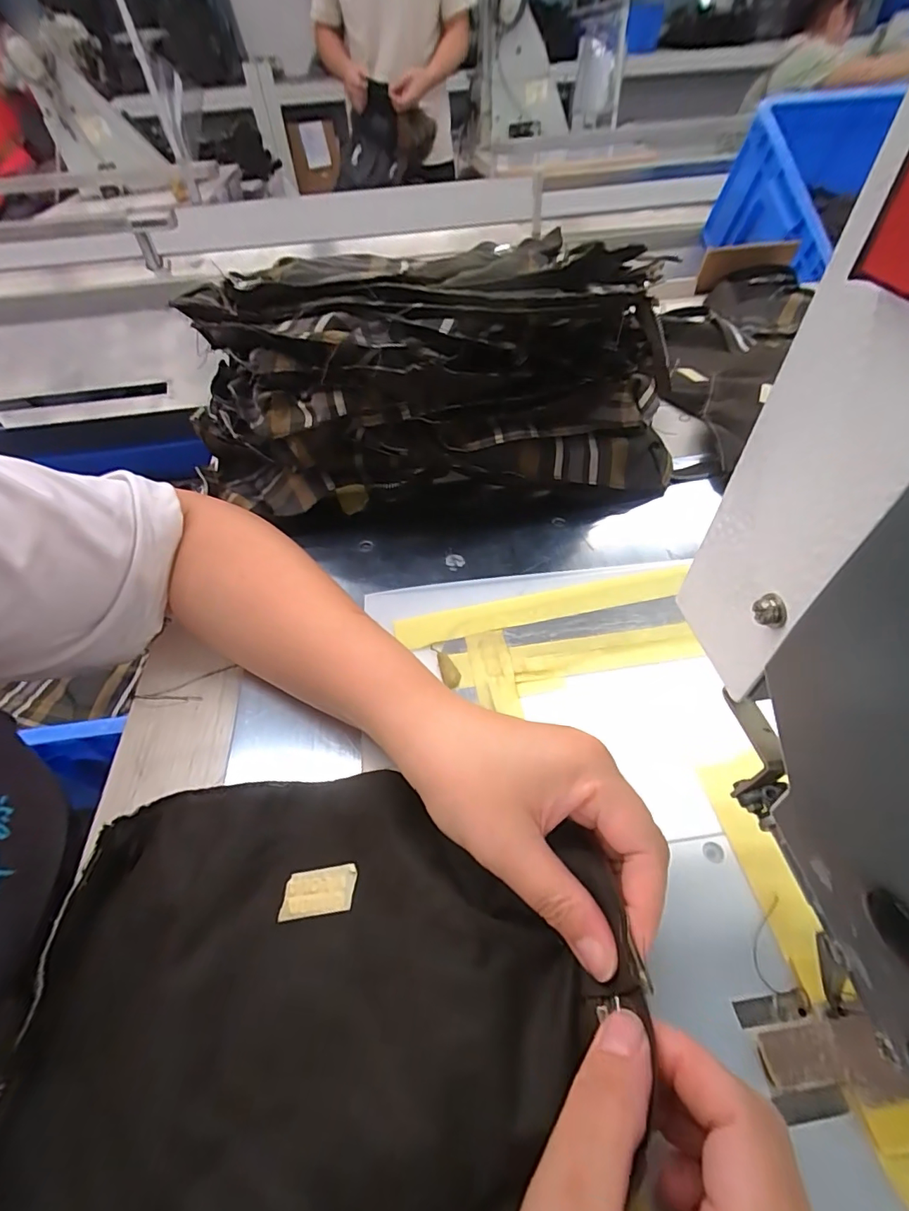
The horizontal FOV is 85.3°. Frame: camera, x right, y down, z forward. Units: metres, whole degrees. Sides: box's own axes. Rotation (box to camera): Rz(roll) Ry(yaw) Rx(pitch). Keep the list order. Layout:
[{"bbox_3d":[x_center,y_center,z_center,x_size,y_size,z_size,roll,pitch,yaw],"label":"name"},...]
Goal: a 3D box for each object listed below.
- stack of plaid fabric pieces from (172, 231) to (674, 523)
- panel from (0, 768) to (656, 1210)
[{"bbox_3d":[-0.024,-0.161,0.368,0.370,0.157,0.116,-2,49,1],"label":"stack of plaid fabric pieces"},{"bbox_3d":[-0.056,0.146,0.188,0.231,0.050,0.168,-6,49,-3],"label":"panel"}]

